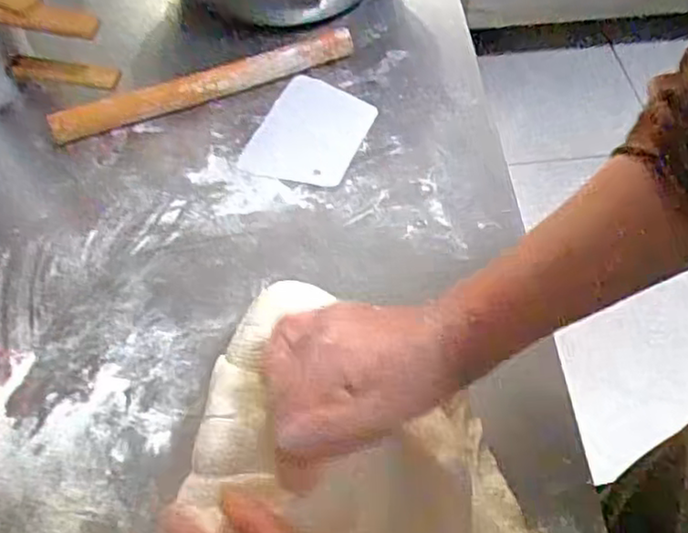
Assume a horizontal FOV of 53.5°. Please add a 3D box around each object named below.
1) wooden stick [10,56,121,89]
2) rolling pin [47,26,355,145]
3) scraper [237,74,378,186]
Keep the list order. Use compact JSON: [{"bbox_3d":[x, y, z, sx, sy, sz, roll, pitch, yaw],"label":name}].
[{"bbox_3d":[-0.256,-0.177,0.626,0.092,0.017,0.021,3,58,-1],"label":"wooden stick"},{"bbox_3d":[-0.126,-0.172,0.642,0.290,0.028,0.029,-19,60,-14],"label":"rolling pin"},{"bbox_3d":[-0.029,-0.121,0.629,0.089,0.006,0.121,25,63,8],"label":"scraper"}]

